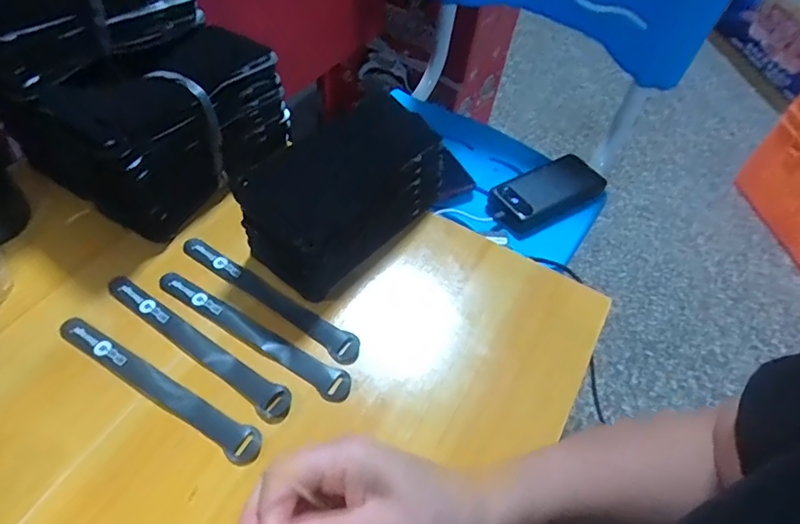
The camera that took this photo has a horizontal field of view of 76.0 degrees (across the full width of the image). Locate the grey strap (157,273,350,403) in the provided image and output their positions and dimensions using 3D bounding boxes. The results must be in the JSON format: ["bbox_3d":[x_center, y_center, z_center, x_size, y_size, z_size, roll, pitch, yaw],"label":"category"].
[{"bbox_3d":[-0.127,0.058,0.436,0.198,0.004,0.024,29,56,17],"label":"grey strap"}]

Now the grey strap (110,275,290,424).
[{"bbox_3d":[-0.172,0.068,0.426,0.200,0.004,0.026,29,56,17],"label":"grey strap"}]

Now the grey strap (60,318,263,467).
[{"bbox_3d":[-0.193,0.097,0.402,0.200,0.004,0.026,26,55,15],"label":"grey strap"}]

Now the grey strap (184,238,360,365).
[{"bbox_3d":[-0.119,0.029,0.460,0.200,0.005,0.024,31,60,19],"label":"grey strap"}]

